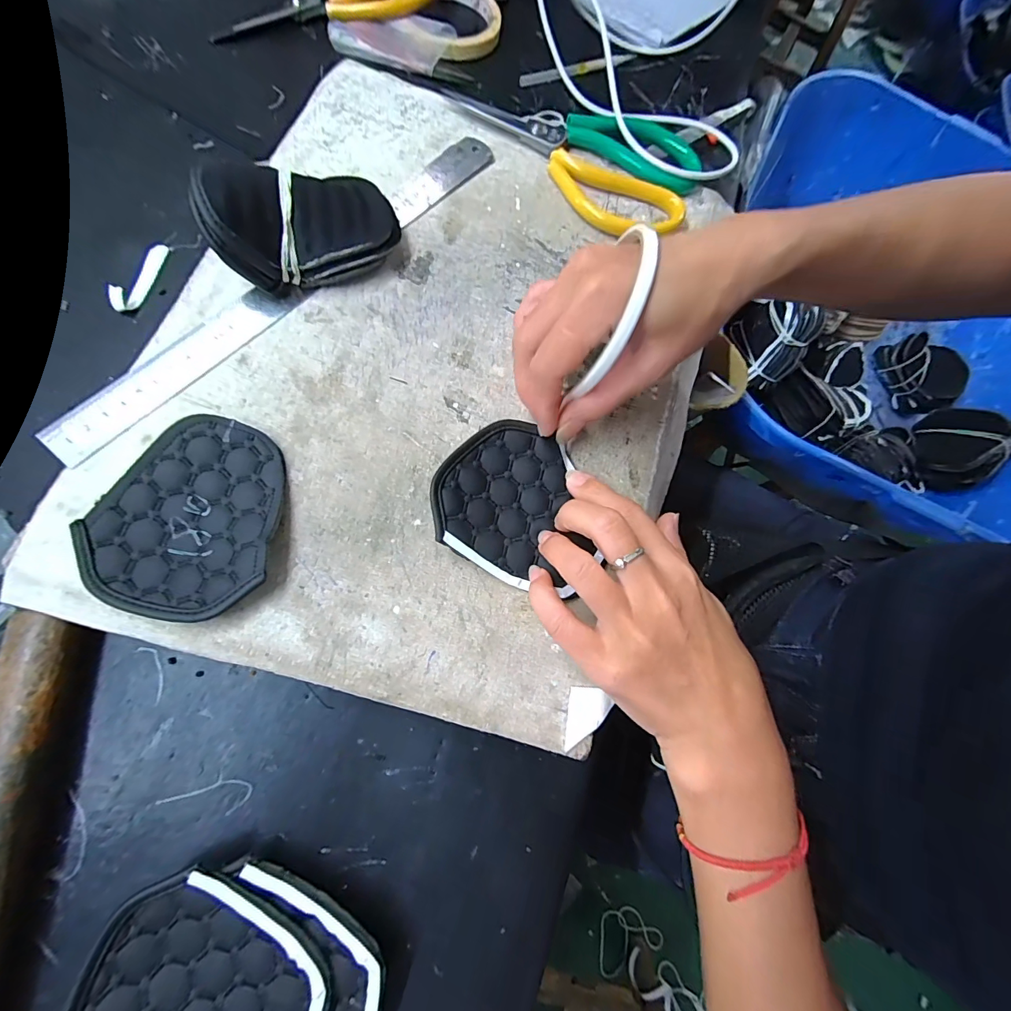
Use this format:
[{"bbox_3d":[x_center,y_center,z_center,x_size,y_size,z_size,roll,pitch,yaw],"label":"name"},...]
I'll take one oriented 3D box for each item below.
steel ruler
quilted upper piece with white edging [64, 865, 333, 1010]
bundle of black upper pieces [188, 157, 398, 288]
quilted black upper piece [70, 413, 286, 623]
[{"bbox_3d":[-0.124,-0.142,0.260,0.030,0.004,0.321,41,74,5],"label":"steel ruler"},{"bbox_3d":[-0.126,0.208,0.178,0.097,0.019,0.083,24,75,5],"label":"quilted upper piece with white edging"},{"bbox_3d":[-0.116,-0.166,0.249,0.104,0.055,0.062,-21,78,-12],"label":"bundle of black upper pieces"},{"bbox_3d":[-0.157,0.005,0.214,0.084,0.020,0.098,1,74,-1],"label":"quilted black upper piece"}]

